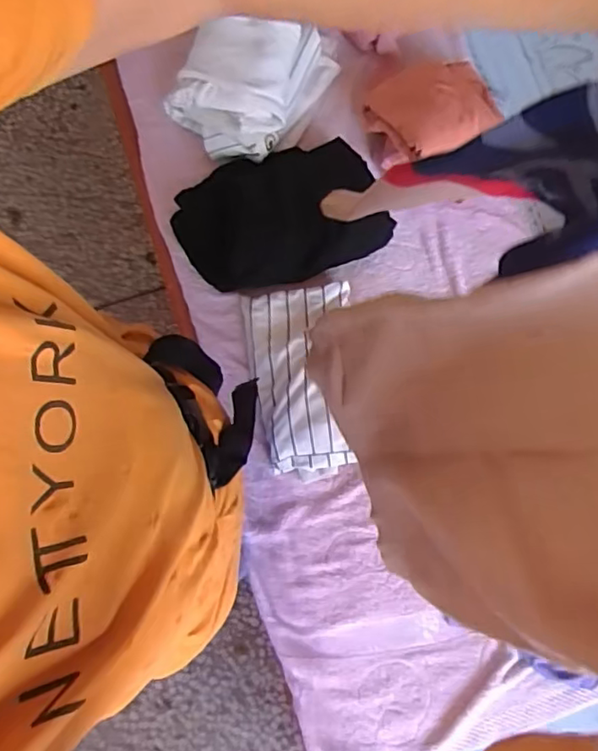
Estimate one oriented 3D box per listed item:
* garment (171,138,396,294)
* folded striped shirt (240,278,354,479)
[{"bbox_3d":[-0.034,-0.250,0.911,0.308,0.059,0.211,-14,80,-3],"label":"garment"},{"bbox_3d":[0.007,0.006,0.845,0.151,0.052,0.279,-6,79,-1],"label":"folded striped shirt"}]

